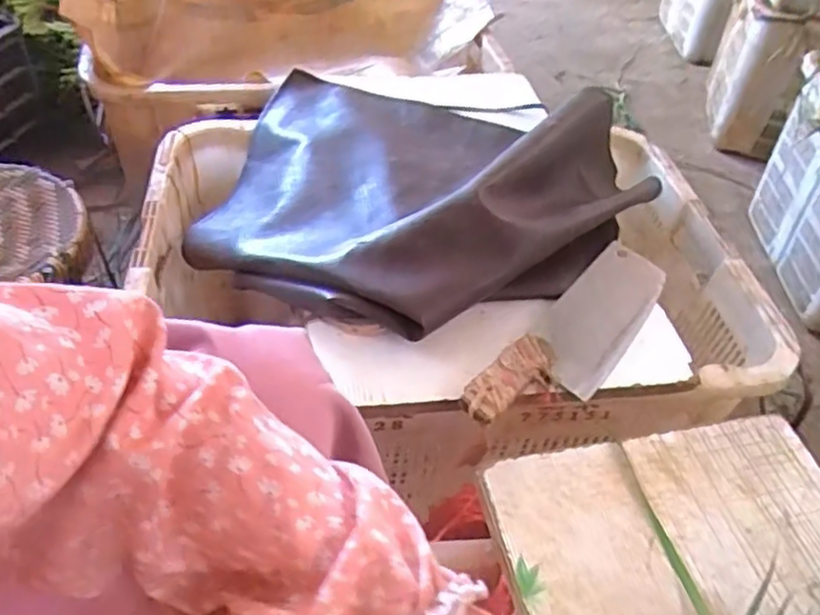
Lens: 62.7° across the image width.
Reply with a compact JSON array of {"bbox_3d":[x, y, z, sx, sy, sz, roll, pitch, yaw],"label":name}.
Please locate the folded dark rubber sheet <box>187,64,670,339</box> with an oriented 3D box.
[{"bbox_3d":[0.001,-0.176,0.794,0.488,0.109,0.514,30,49,22],"label":"folded dark rubber sheet"}]

